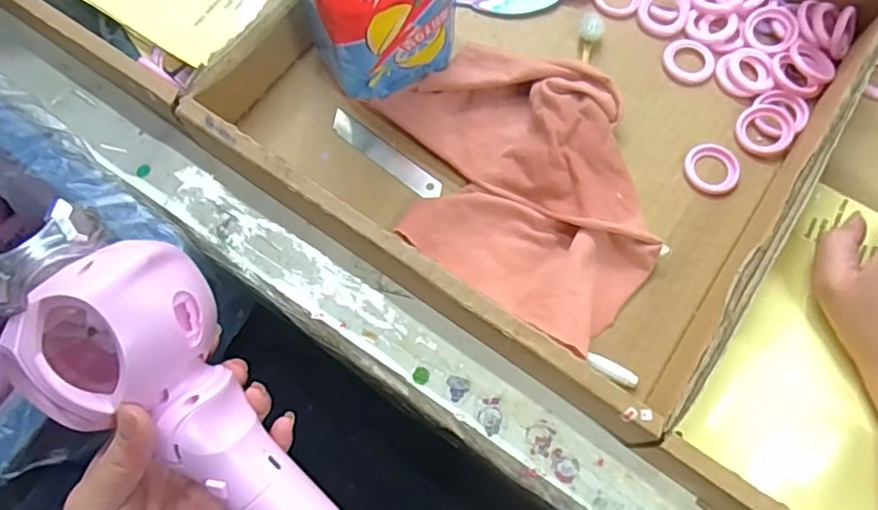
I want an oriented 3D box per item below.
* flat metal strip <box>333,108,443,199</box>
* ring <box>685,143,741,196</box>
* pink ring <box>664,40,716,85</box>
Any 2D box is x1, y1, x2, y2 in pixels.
[{"bbox_3d":[-0.038,-0.070,0.425,0.095,0.004,0.018,38,75,12],"label":"flat metal strip"},{"bbox_3d":[0.190,-0.060,0.422,0.037,0.007,0.036,0,71,0],"label":"ring"},{"bbox_3d":[0.187,-0.145,0.452,0.036,0.004,0.037,0,71,0],"label":"pink ring"}]

